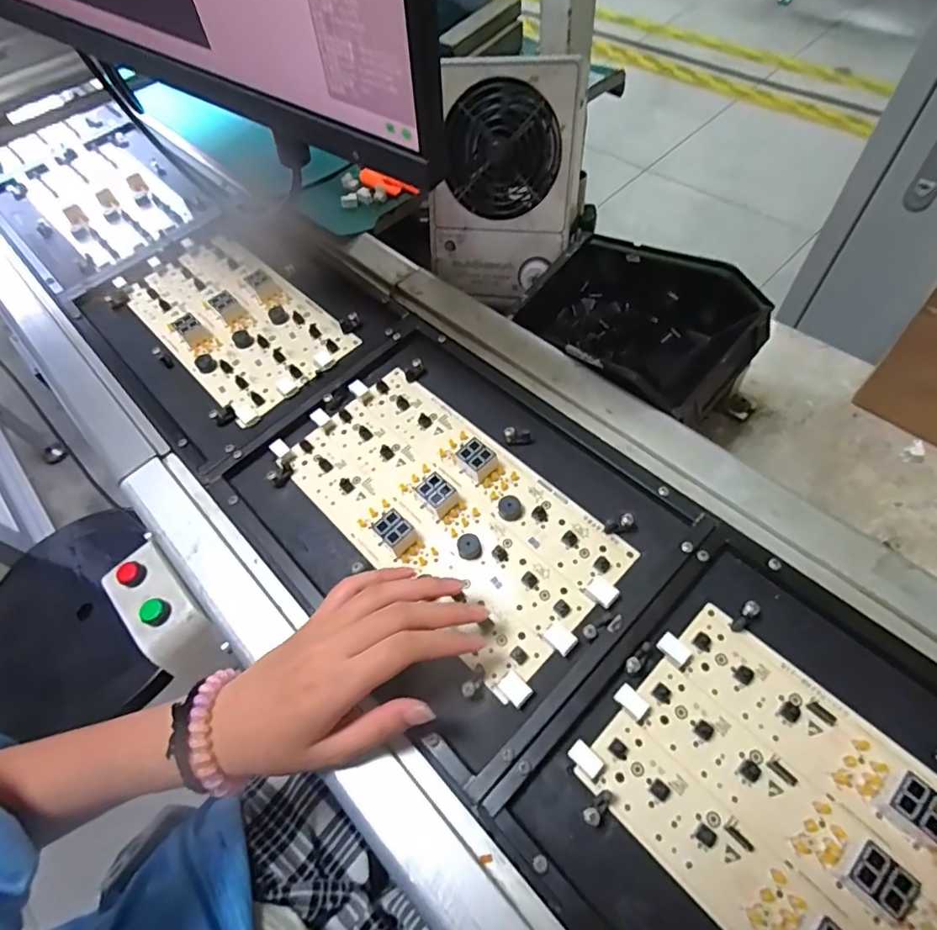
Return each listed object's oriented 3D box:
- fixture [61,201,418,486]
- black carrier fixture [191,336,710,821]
[{"bbox_3d":[-0.231,-0.151,0.526,0.238,0.033,0.316,-41,66,-18],"label":"fixture"},{"bbox_3d":[-0.020,0.032,0.389,0.223,0.030,0.300,-41,65,-20],"label":"black carrier fixture"}]

